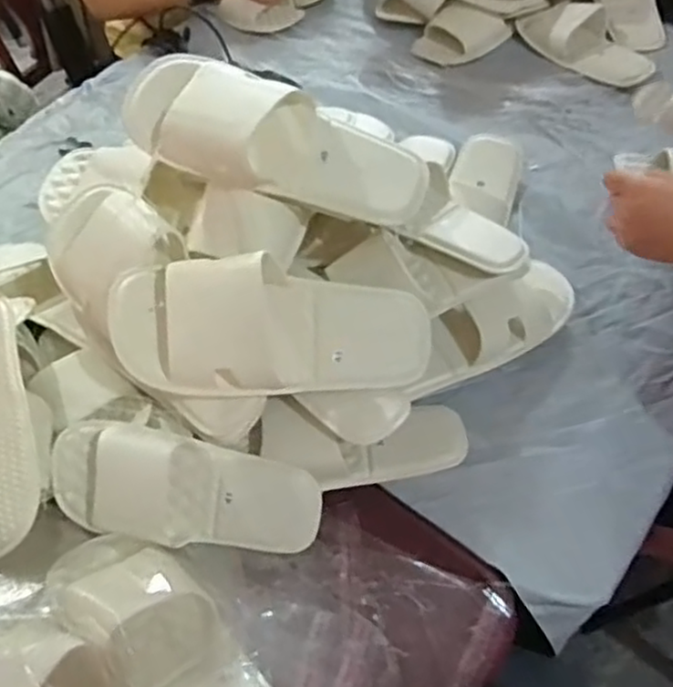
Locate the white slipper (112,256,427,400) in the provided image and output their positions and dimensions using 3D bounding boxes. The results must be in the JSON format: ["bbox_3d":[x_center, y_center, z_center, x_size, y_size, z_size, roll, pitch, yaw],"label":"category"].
[{"bbox_3d":[-0.054,-0.011,0.625,0.279,0.065,0.116,4,87,-16],"label":"white slipper"}]

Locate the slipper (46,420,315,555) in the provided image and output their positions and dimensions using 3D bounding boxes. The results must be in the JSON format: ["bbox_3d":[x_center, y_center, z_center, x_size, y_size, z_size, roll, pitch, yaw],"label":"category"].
[{"bbox_3d":[-0.134,0.131,0.628,0.239,0.100,0.046,7,10,4],"label":"slipper"}]

